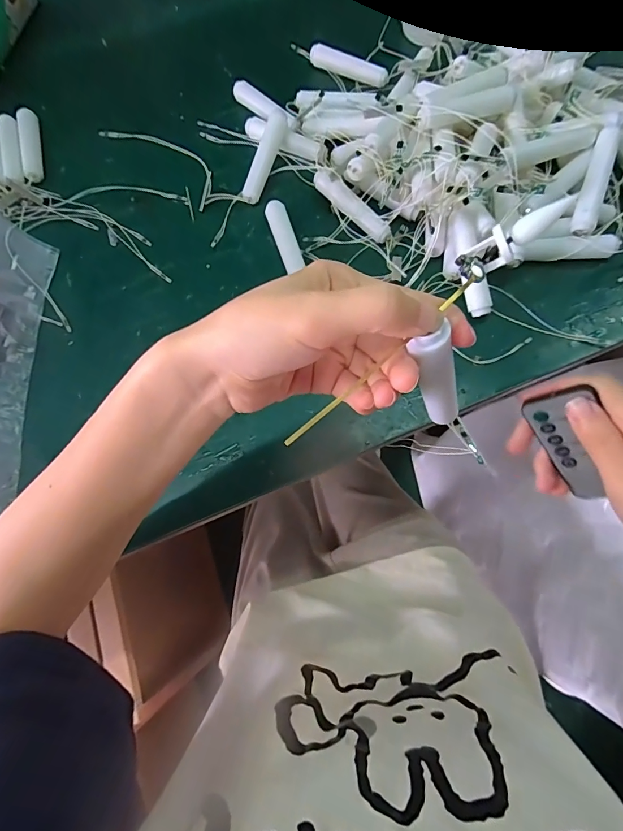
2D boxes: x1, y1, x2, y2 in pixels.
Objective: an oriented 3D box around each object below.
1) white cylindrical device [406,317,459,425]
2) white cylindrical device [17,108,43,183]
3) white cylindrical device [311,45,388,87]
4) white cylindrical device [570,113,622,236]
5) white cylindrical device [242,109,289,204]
[{"bbox_3d":[0.064,-0.017,0.200,0.013,0.085,0.013,14,72,28],"label":"white cylindrical device"},{"bbox_3d":[-0.299,-0.286,0.425,0.017,0.015,0.093,-13,72,-3],"label":"white cylindrical device"},{"bbox_3d":[0.041,-0.379,0.434,0.088,0.013,0.012,25,74,9],"label":"white cylindrical device"},{"bbox_3d":[0.244,-0.206,0.342,0.019,0.013,0.103,15,92,6],"label":"white cylindrical device"},{"bbox_3d":[-0.045,-0.254,0.395,0.016,0.015,0.092,21,90,8],"label":"white cylindrical device"}]

